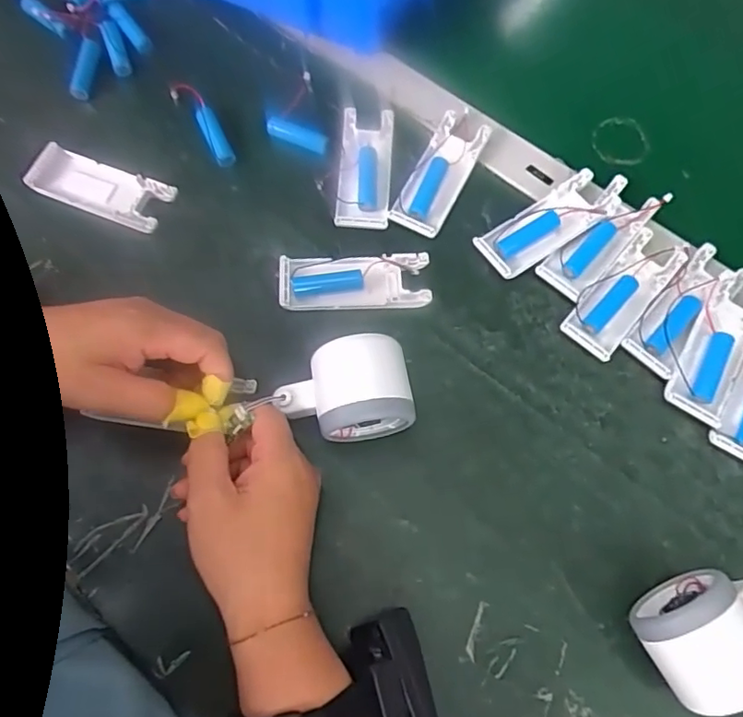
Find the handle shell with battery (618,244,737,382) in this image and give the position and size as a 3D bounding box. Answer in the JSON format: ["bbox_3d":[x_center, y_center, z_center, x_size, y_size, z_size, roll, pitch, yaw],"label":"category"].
[{"bbox_3d":[0.222,-0.037,0.401,0.036,0.022,0.101,40,74,11],"label":"handle shell with battery"}]

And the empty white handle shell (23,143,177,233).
[{"bbox_3d":[-0.205,-0.128,0.432,0.106,0.012,0.039,20,72,5],"label":"empty white handle shell"}]

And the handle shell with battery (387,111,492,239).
[{"bbox_3d":[0.053,-0.142,0.435,0.039,0.020,0.100,28,73,7],"label":"handle shell with battery"}]

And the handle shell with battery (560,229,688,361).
[{"bbox_3d":[0.179,-0.048,0.408,0.042,0.010,0.102,39,74,11],"label":"handle shell with battery"}]

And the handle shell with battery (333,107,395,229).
[{"bbox_3d":[-0.005,-0.147,0.437,0.044,0.020,0.100,2,71,-1],"label":"handle shell with battery"}]

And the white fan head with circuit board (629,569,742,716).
[{"bbox_3d":[0.209,0.144,0.324,0.115,0.060,0.056,-28,74,-11],"label":"white fan head with circuit board"}]

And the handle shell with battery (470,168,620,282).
[{"bbox_3d":[0.130,-0.098,0.421,0.103,0.017,0.041,-30,75,-11],"label":"handle shell with battery"}]

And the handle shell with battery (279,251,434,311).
[{"bbox_3d":[-0.012,-0.055,0.410,0.106,0.014,0.037,-2,71,-2],"label":"handle shell with battery"}]

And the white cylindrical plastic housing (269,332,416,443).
[{"bbox_3d":[-0.018,0.020,0.354,0.078,0.050,0.054,-10,72,-5],"label":"white cylindrical plastic housing"}]

